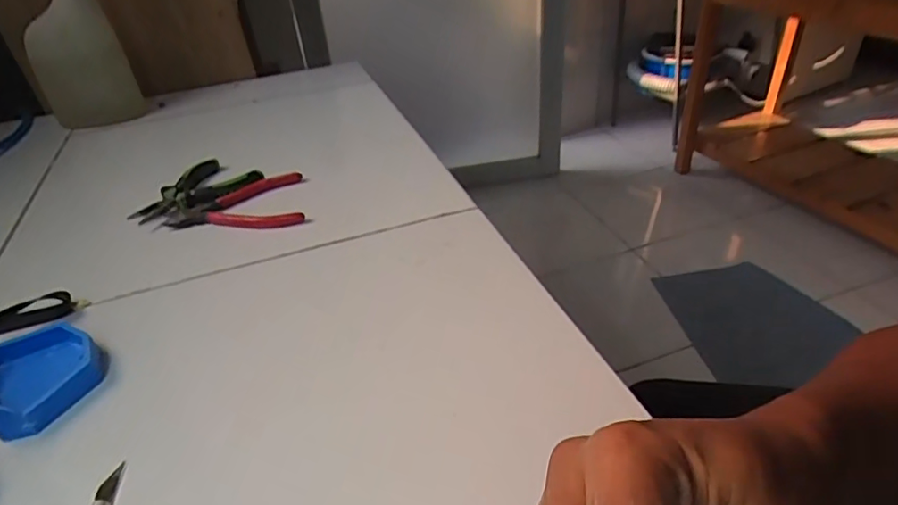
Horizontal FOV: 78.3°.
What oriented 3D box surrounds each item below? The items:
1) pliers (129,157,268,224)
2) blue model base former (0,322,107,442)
[{"bbox_3d":[-0.243,-0.059,0.526,0.072,0.014,0.110,14,39,25],"label":"pliers"},{"bbox_3d":[-0.254,0.071,0.340,0.083,0.026,0.064,24,44,35],"label":"blue model base former"}]

